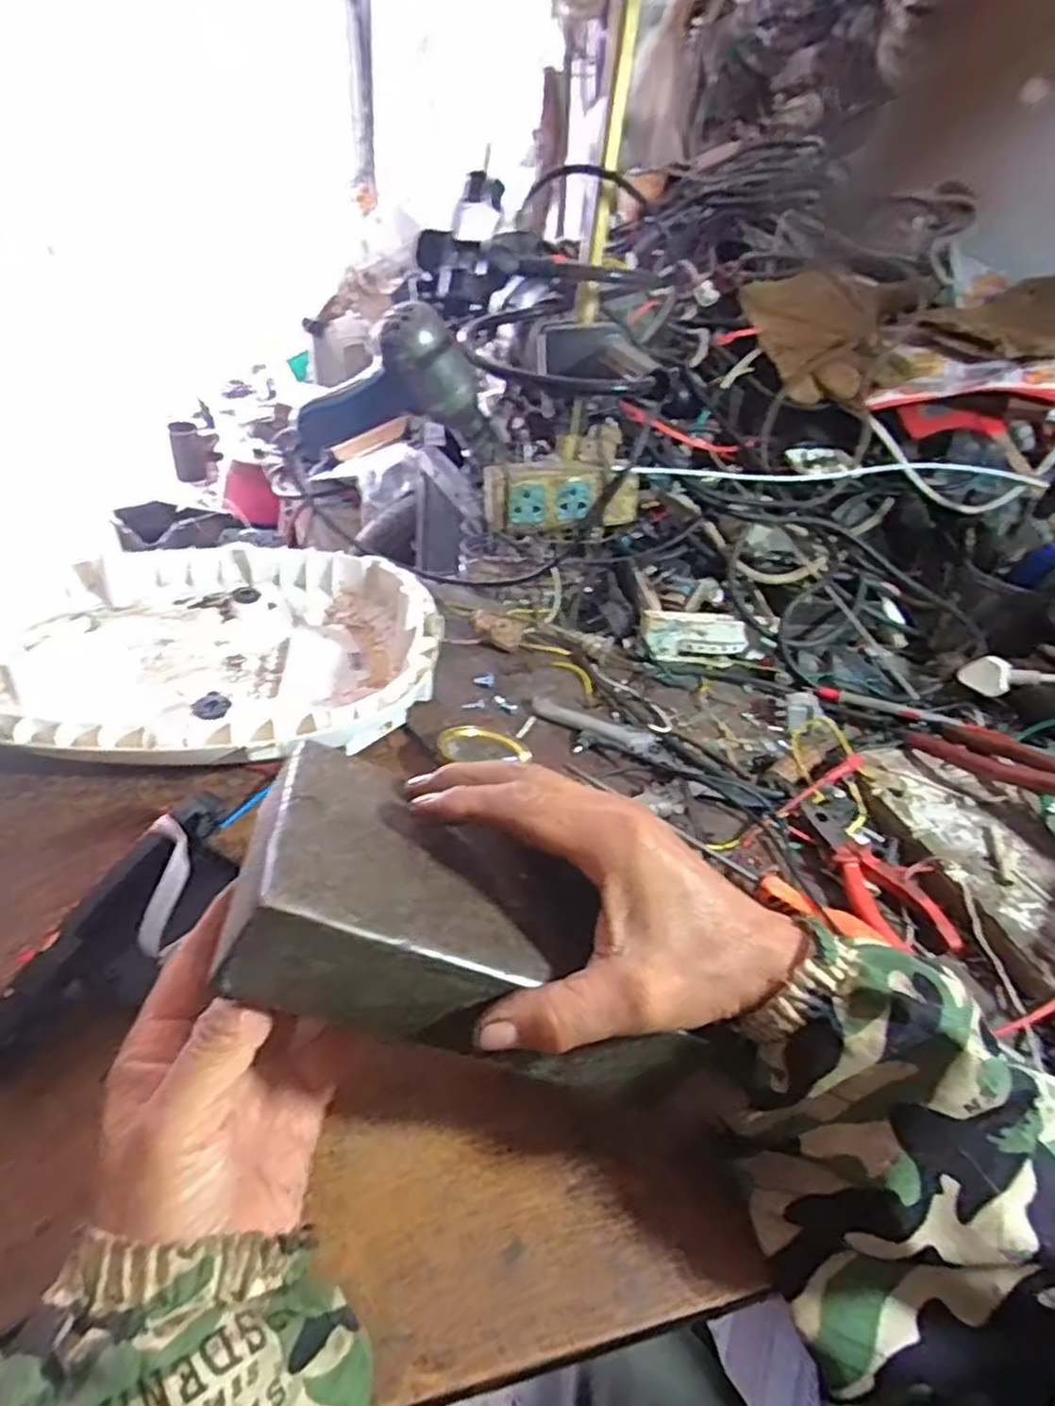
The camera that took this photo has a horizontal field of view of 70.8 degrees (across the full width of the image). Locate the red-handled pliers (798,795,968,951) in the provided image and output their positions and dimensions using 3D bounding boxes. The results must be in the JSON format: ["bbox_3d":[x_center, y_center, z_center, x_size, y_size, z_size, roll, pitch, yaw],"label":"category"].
[{"bbox_3d":[0.237,0.113,0.511,0.063,0.021,0.124,1,38,-7],"label":"red-handled pliers"}]

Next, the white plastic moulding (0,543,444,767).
[{"bbox_3d":[-0.244,-0.037,0.567,0.342,0.054,0.261,3,38,-5],"label":"white plastic moulding"}]

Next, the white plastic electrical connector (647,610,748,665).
[{"bbox_3d":[0.156,-0.060,0.692,0.096,0.041,0.020,10,38,4],"label":"white plastic electrical connector"}]

